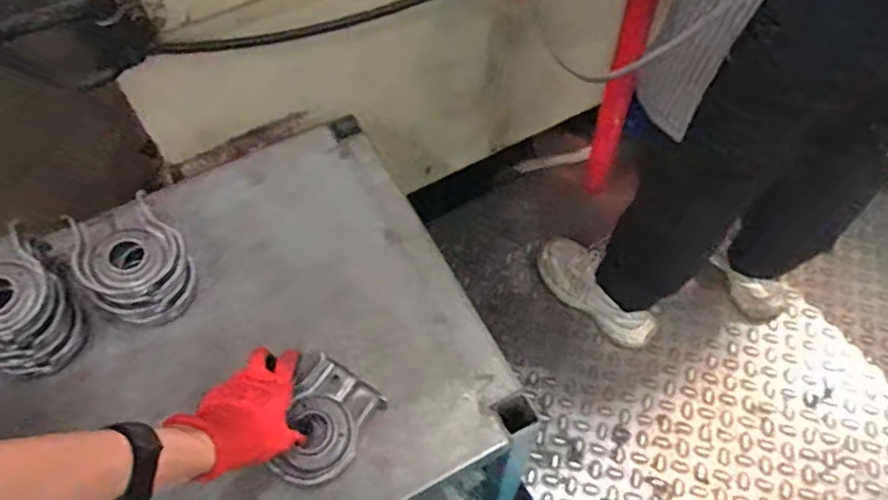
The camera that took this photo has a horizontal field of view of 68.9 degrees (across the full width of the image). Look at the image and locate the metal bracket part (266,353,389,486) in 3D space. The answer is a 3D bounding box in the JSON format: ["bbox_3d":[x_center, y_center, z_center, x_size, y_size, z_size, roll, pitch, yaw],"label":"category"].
[{"bbox_3d":[-0.127,0.184,0.681,0.084,0.028,0.125,26,63,15],"label":"metal bracket part"}]

